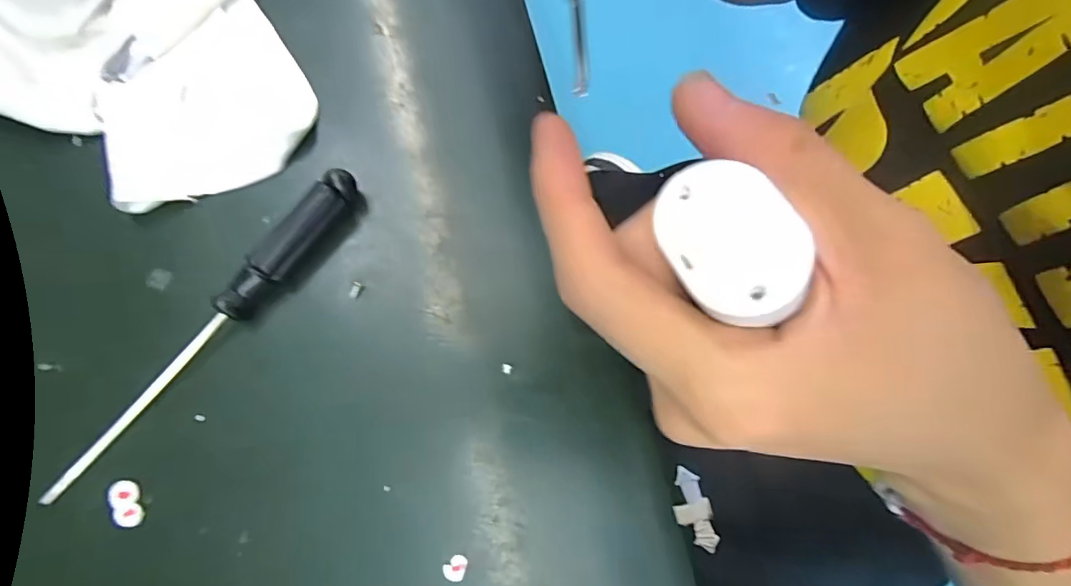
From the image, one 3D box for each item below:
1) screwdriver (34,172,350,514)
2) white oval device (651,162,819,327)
[{"bbox_3d":[-0.104,0.011,0.165,0.012,0.013,0.131,35,78,8],"label":"screwdriver"},{"bbox_3d":[0.041,-0.010,0.106,0.023,0.011,0.034,-28,68,17],"label":"white oval device"}]

